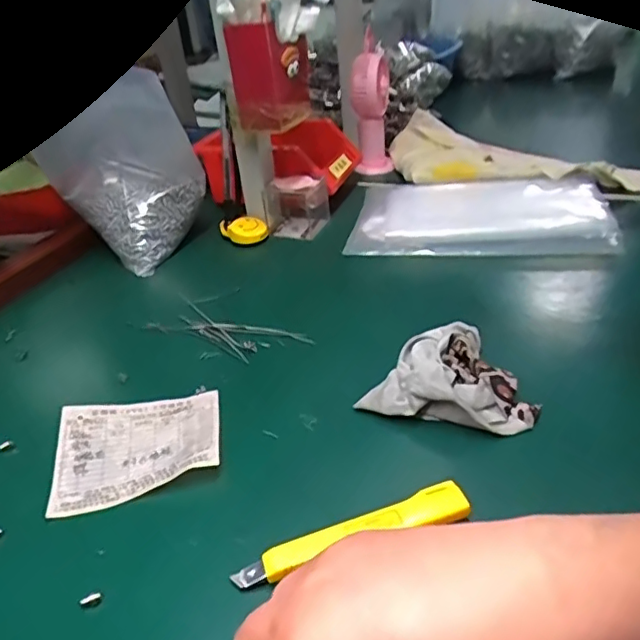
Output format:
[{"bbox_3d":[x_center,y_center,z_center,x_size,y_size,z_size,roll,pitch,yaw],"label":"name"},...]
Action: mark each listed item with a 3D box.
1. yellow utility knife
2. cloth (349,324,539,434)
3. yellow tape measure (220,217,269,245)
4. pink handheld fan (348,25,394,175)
[{"bbox_3d":[0.018,0.116,0.313,0.128,0.015,0.019,-13,34,-12],"label":"yellow utility knife"},{"bbox_3d":[0.097,0.037,0.410,0.107,0.034,0.095,9,36,23],"label":"cloth"},{"bbox_3d":[-0.086,-0.100,0.660,0.052,0.023,0.037,-8,33,-3],"label":"yellow tape measure"},{"bbox_3d":[0.069,-0.281,0.782,0.057,0.161,0.049,-5,33,1],"label":"pink handheld fan"}]

